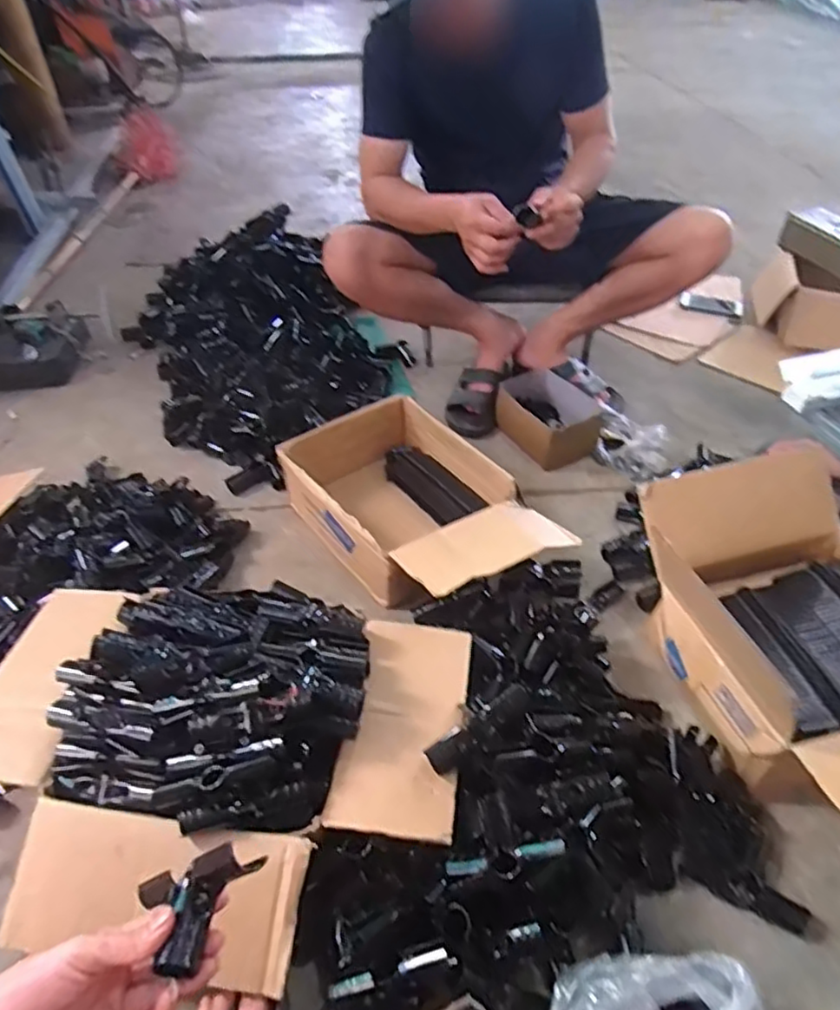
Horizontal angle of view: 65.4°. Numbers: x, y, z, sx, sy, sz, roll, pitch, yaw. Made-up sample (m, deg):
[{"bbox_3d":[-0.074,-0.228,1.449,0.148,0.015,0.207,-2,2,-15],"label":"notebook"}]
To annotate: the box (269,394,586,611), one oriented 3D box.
[{"bbox_3d":[-0.001,0.004,1.096,0.301,0.162,0.458,-24,49,-23],"label":"box"}]

